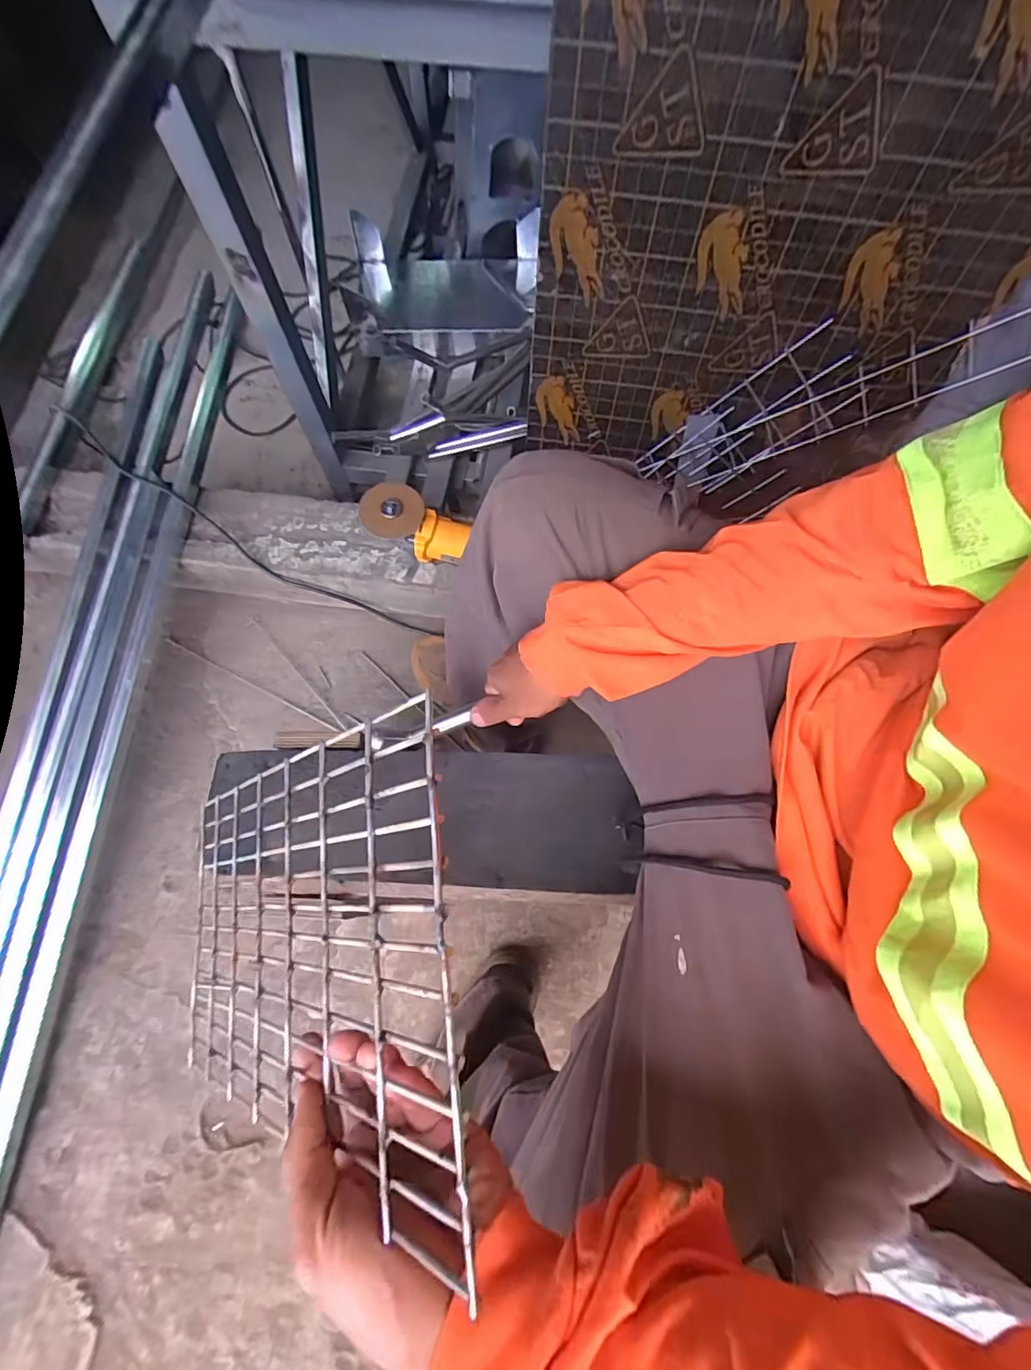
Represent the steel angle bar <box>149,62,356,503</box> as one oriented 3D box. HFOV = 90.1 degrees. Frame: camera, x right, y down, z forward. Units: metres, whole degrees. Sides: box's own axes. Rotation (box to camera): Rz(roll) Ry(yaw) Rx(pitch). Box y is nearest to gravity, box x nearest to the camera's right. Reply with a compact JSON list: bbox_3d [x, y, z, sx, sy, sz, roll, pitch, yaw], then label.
[{"bbox_3d":[-0.391,-0.566,0.894,0.069,0.678,0.056,-29,74,-10],"label":"steel angle bar"}]

